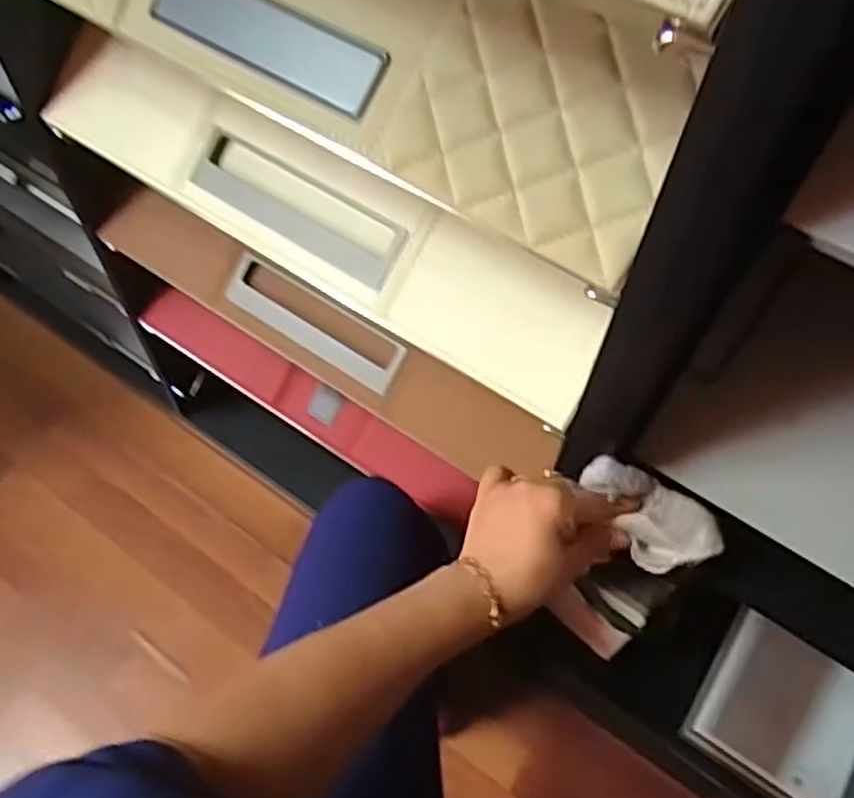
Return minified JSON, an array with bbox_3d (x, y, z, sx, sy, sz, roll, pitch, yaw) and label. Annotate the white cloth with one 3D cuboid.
[{"bbox_3d":[0.155,0.073,0.513,0.055,0.044,0.092,-32,64,-18],"label":"white cloth"}]

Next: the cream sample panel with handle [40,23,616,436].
[{"bbox_3d":[-0.094,-0.148,0.598,0.503,0.024,0.132,31,107,12],"label":"cream sample panel with handle"}]

